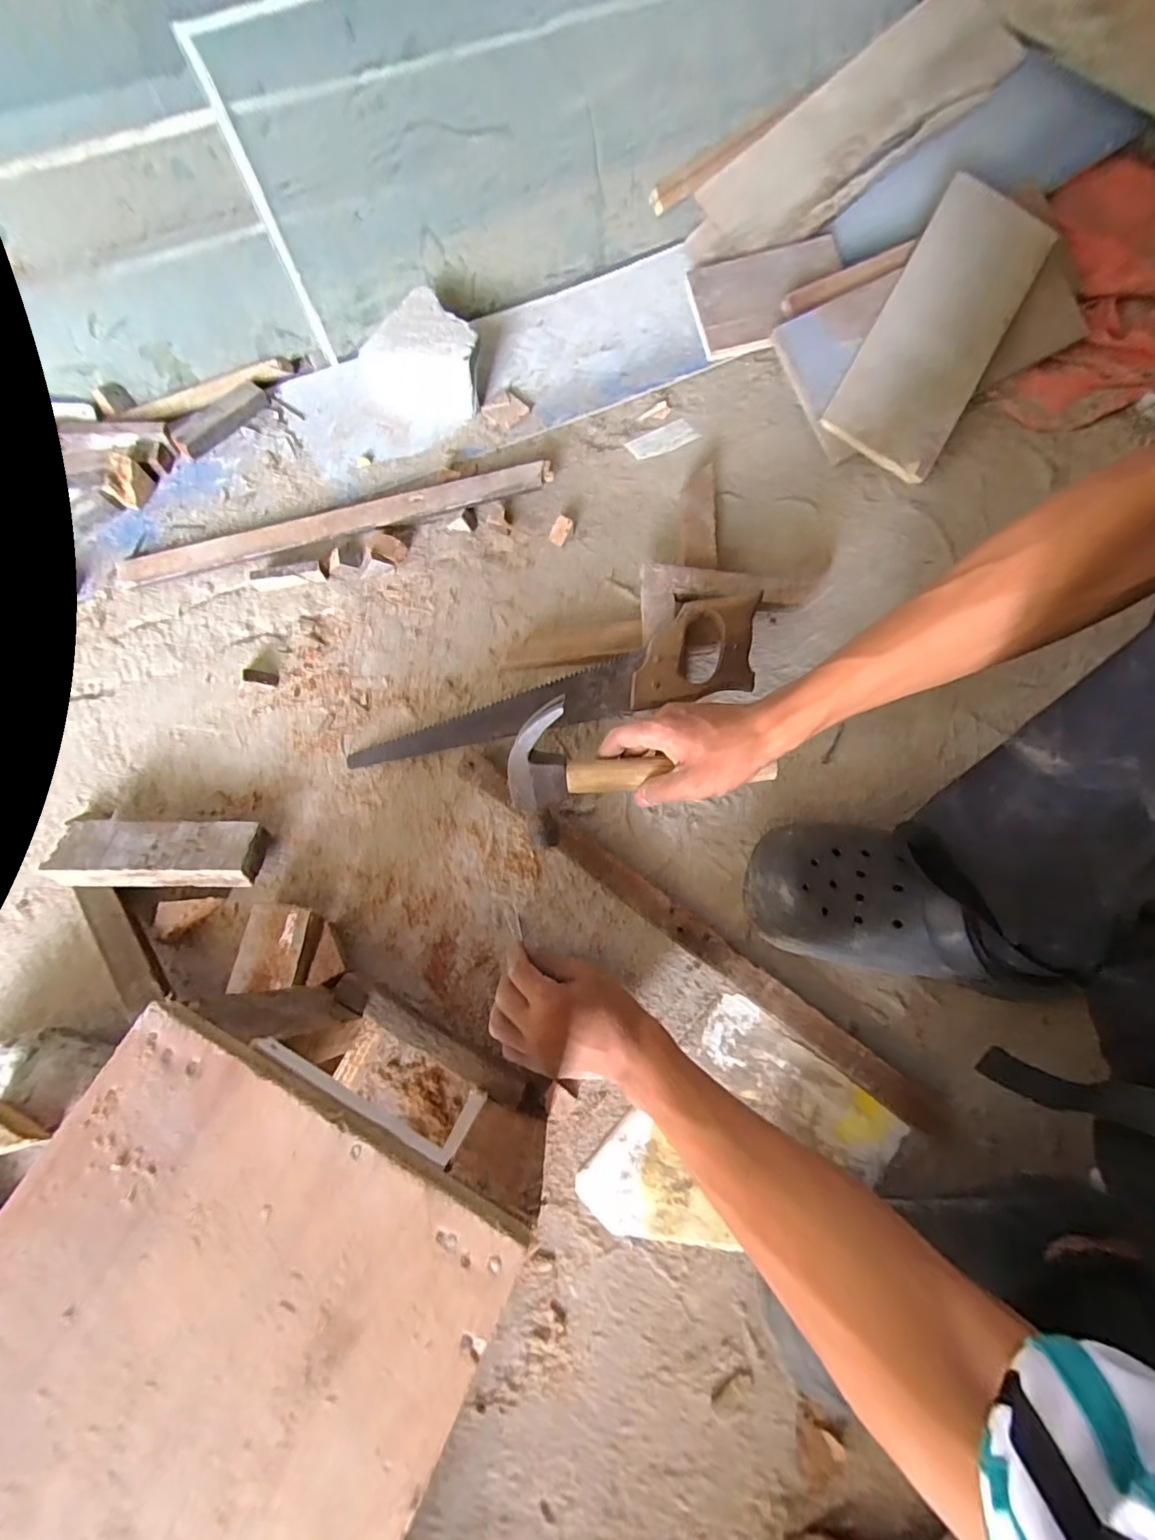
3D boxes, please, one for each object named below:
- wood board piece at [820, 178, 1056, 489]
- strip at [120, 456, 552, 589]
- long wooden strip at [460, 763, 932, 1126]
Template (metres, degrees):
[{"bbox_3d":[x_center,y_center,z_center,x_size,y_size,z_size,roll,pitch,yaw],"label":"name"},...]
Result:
[{"bbox_3d":[0.448,-0.542,0.658,0.164,0.022,0.366,30,89,-21],"label":"wood board piece"},{"bbox_3d":[-0.277,-0.287,0.628,0.484,0.028,0.031,-14,72,-5],"label":"strip"},{"bbox_3d":[0.087,0.137,0.484,0.492,0.028,0.028,36,75,11],"label":"long wooden strip"}]

